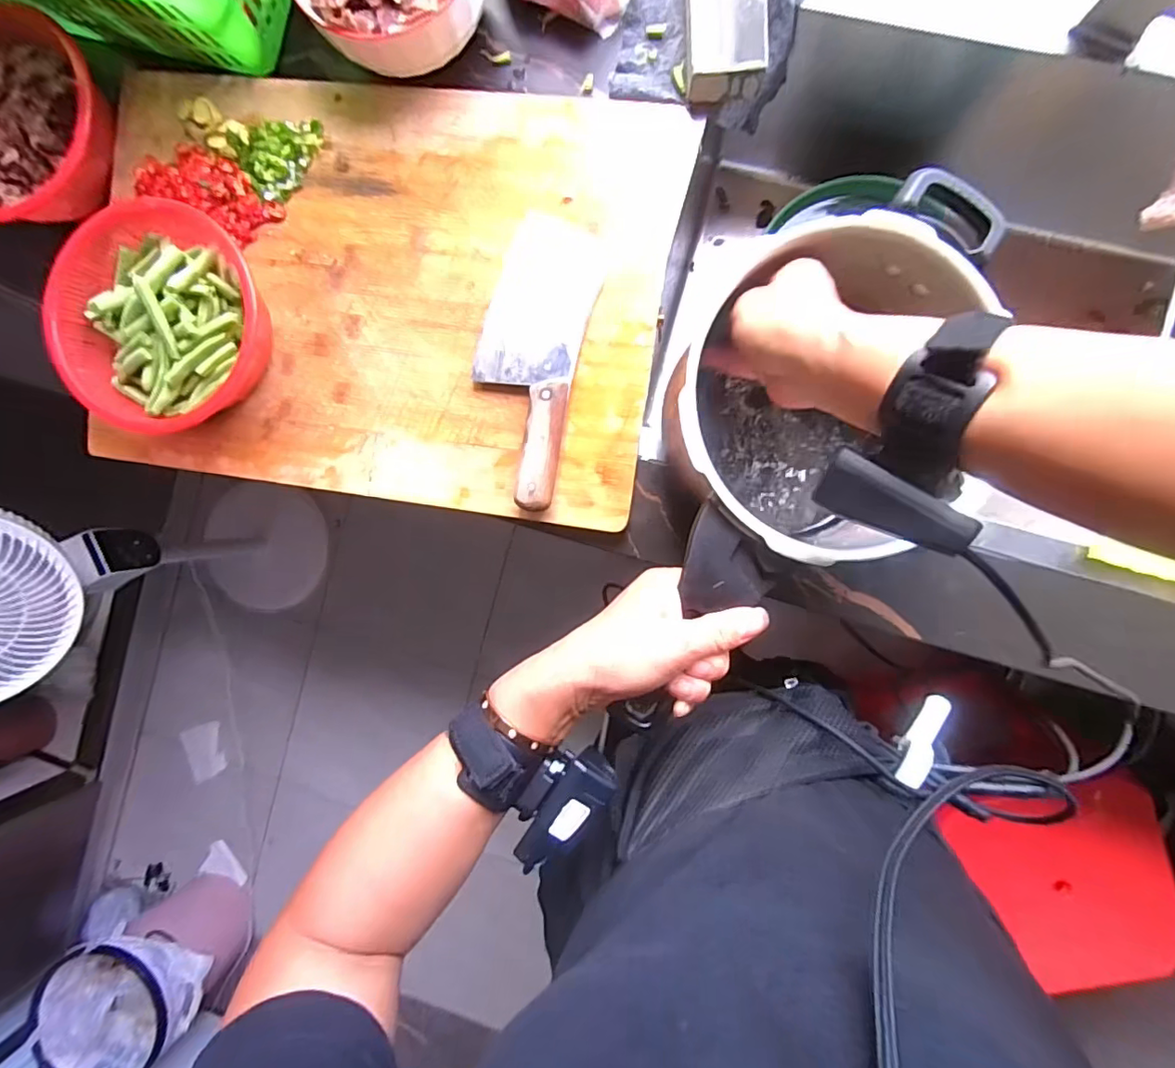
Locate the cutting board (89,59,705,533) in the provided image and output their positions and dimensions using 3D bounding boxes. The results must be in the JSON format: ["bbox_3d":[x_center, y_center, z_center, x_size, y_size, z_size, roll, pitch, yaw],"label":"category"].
[{"bbox_3d":[-0.174,-0.206,0.460,0.480,0.019,0.343,9,92,5],"label":"cutting board"}]

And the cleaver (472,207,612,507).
[{"bbox_3d":[-0.047,-0.141,0.435,0.085,0.027,0.225,13,92,4],"label":"cleaver"}]

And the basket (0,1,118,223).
[{"bbox_3d":[-0.483,-0.346,0.461,0.135,0.051,0.156,11,93,6],"label":"basket"}]

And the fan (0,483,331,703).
[{"bbox_3d":[-0.798,0.051,0.916,0.345,0.811,0.269,9,93,6],"label":"fan"}]

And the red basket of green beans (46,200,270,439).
[{"bbox_3d":[-0.340,-0.169,0.444,0.158,0.062,0.171,0,92,6],"label":"red basket of green beans"}]

